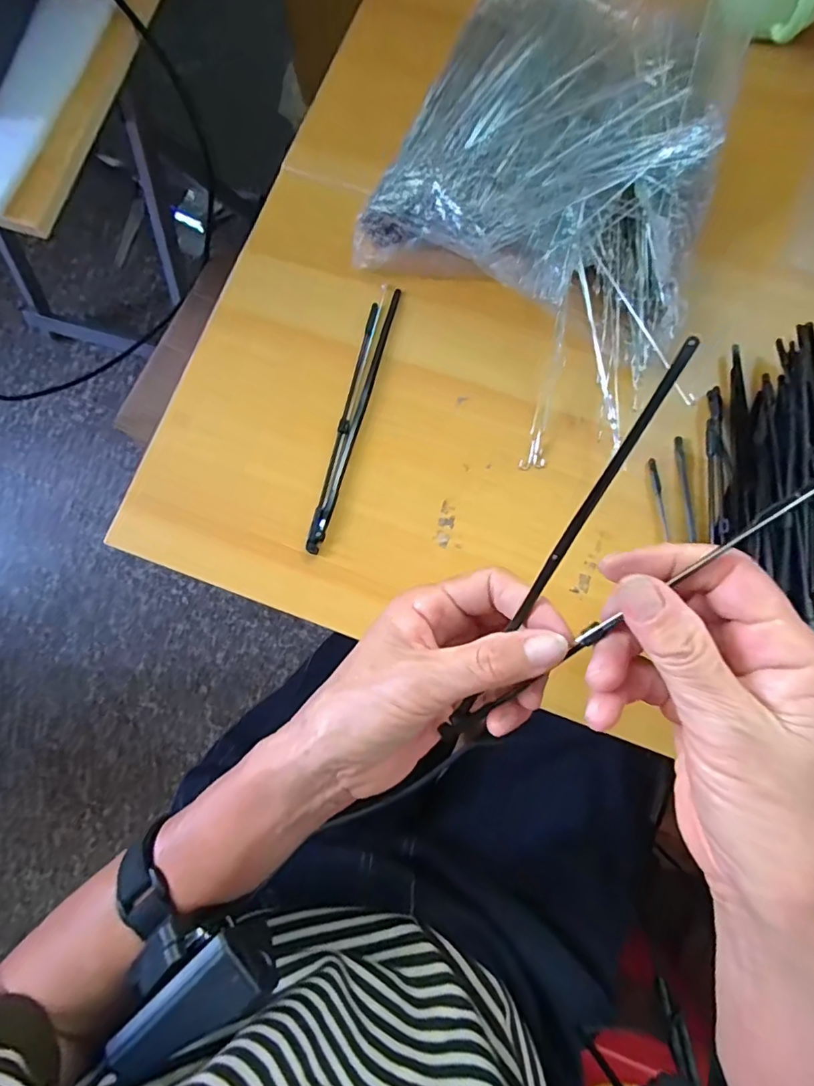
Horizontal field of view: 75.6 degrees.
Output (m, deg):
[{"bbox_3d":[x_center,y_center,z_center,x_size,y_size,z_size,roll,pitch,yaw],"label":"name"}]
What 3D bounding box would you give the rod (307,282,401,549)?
[{"bbox_3d":[-0.036,-0.084,0.345,0.015,0.004,0.185,14,80,4],"label":"rod"}]

